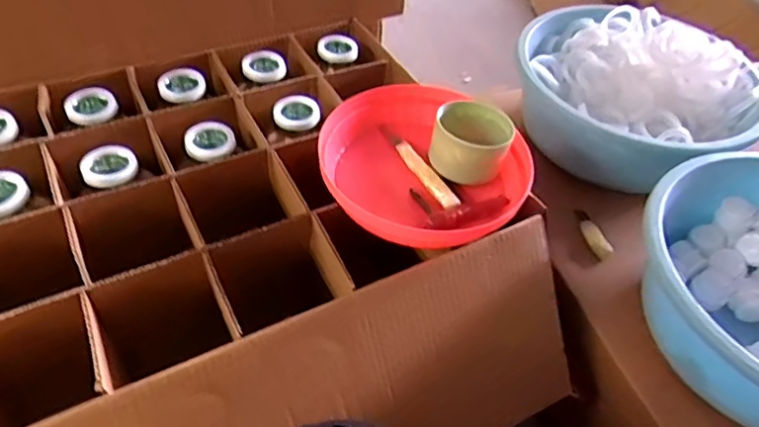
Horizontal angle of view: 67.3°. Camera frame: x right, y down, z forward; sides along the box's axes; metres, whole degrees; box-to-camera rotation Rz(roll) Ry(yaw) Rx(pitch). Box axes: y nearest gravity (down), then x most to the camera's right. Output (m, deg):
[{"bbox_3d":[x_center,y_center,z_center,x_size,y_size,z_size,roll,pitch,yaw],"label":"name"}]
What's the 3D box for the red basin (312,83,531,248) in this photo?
[{"bbox_3d":[0.049,-0.052,0.677,0.222,0.077,0.241,3,47,-3],"label":"red basin"}]

